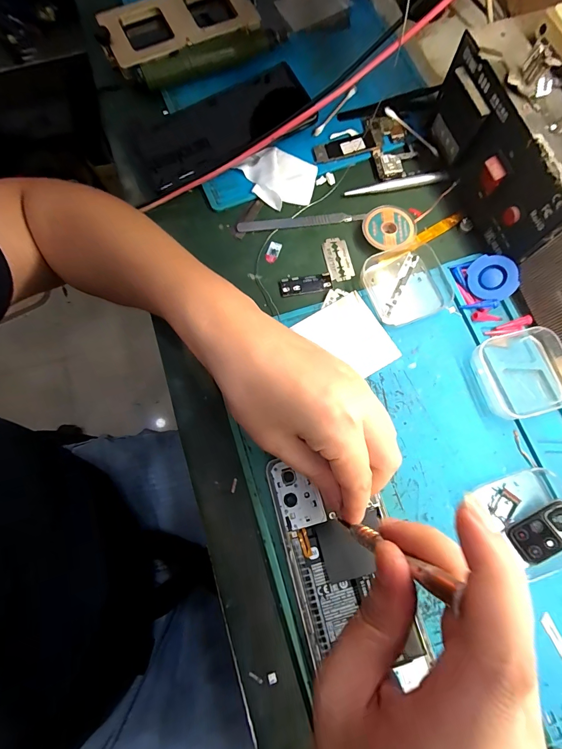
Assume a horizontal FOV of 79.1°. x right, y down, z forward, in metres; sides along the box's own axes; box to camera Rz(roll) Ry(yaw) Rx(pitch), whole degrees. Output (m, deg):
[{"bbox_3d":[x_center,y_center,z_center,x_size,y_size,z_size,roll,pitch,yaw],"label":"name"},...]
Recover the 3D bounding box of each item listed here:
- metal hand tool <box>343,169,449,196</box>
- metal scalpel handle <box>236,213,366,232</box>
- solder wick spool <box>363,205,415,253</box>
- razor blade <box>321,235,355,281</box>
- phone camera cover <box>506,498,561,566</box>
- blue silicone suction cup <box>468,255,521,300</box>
[{"bbox_3d":[0.106,-0.176,0.313,0.093,0.004,0.013,-13,75,-1],"label":"metal hand tool"},{"bbox_3d":[0.017,-0.140,0.308,0.113,0.004,0.012,-6,75,1],"label":"metal scalpel handle"},{"bbox_3d":[0.095,-0.127,0.299,0.044,0.010,0.042,-1,75,2],"label":"solder wick spool"},{"bbox_3d":[0.051,-0.102,0.301,0.023,0.004,0.042,-10,78,-8],"label":"razor blade"},{"bbox_3d":[0.180,0.107,0.230,0.046,0.004,0.027,-36,73,10],"label":"phone camera cover"},{"bbox_3d":[0.171,-0.078,0.275,0.034,0.004,0.035,2,94,29],"label":"blue silicone suction cup"}]

